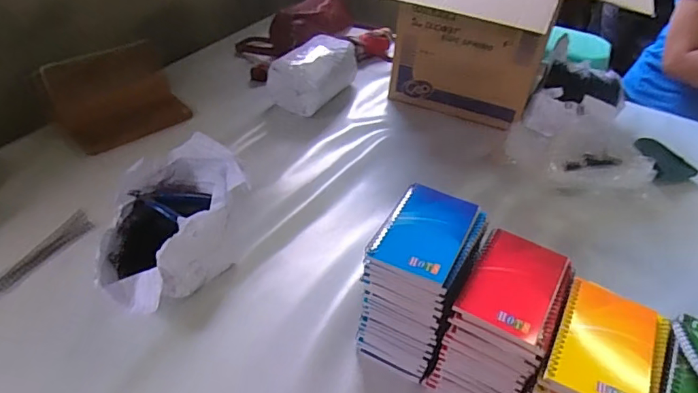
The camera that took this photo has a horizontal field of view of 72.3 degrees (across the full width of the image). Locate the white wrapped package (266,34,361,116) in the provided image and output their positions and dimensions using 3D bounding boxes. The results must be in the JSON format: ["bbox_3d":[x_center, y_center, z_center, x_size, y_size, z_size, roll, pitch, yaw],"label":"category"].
[{"bbox_3d":[-0.074,-0.261,1.020,0.118,0.109,0.182,25,49,23],"label":"white wrapped package"}]

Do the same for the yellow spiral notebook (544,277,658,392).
[{"bbox_3d":[0.243,0.137,0.451,0.081,0.008,0.125,23,46,21],"label":"yellow spiral notebook"}]

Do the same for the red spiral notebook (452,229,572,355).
[{"bbox_3d":[0.173,0.090,0.498,0.087,0.011,0.124,23,46,21],"label":"red spiral notebook"}]

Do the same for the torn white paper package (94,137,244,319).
[{"bbox_3d":[-0.243,0.045,0.667,0.158,0.116,0.245,14,45,14],"label":"torn white paper package"}]

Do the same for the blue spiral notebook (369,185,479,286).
[{"bbox_3d":[0.083,0.036,0.519,0.087,0.016,0.124,21,46,19],"label":"blue spiral notebook"}]

